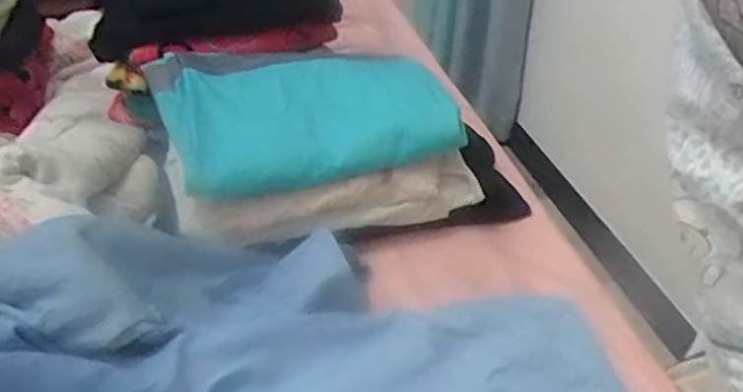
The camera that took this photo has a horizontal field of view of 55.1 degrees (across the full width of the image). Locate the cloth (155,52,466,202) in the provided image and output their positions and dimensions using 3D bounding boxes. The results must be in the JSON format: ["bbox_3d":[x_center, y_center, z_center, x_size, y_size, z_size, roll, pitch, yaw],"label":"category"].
[{"bbox_3d":[-0.063,-0.083,0.701,0.267,0.074,0.164,-14,38,-22],"label":"cloth"}]

